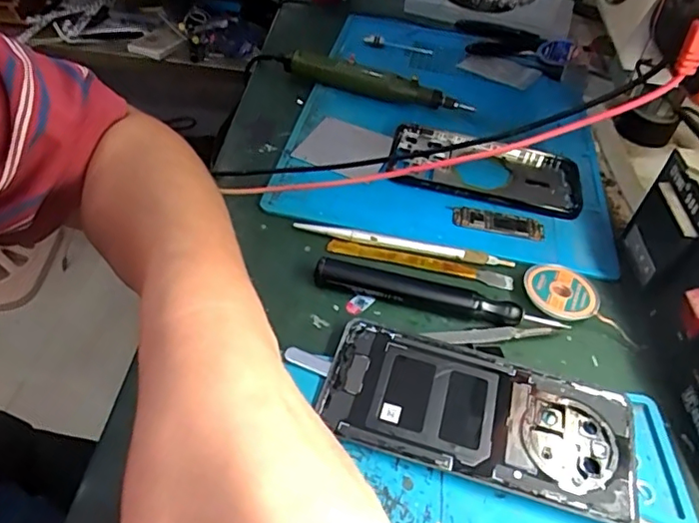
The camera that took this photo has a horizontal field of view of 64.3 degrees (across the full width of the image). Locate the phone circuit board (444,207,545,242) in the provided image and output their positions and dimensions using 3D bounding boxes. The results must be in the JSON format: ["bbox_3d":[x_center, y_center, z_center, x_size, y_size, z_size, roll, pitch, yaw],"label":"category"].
[{"bbox_3d":[0.105,-0.028,0.393,0.064,0.004,0.020,11,45,3],"label":"phone circuit board"}]

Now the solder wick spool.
[{"bbox_3d":[0.132,0.020,0.346,0.043,0.011,0.043,4,45,-4],"label":"solder wick spool"}]

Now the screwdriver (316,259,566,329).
[{"bbox_3d":[0.052,0.021,0.333,0.145,0.014,0.015,13,45,5],"label":"screwdriver"}]

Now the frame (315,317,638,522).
[{"bbox_3d":[0.064,0.077,0.283,0.154,0.009,0.069,16,45,8],"label":"frame"}]

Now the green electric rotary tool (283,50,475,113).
[{"bbox_3d":[0.024,-0.160,0.497,0.169,0.024,0.020,15,45,8],"label":"green electric rotary tool"}]

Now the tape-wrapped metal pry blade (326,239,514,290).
[{"bbox_3d":[0.046,0.002,0.364,0.121,0.006,0.010,12,45,4],"label":"tape-wrapped metal pry blade"}]

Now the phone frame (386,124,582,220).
[{"bbox_3d":[0.106,-0.075,0.435,0.147,0.015,0.078,13,45,5],"label":"phone frame"}]

